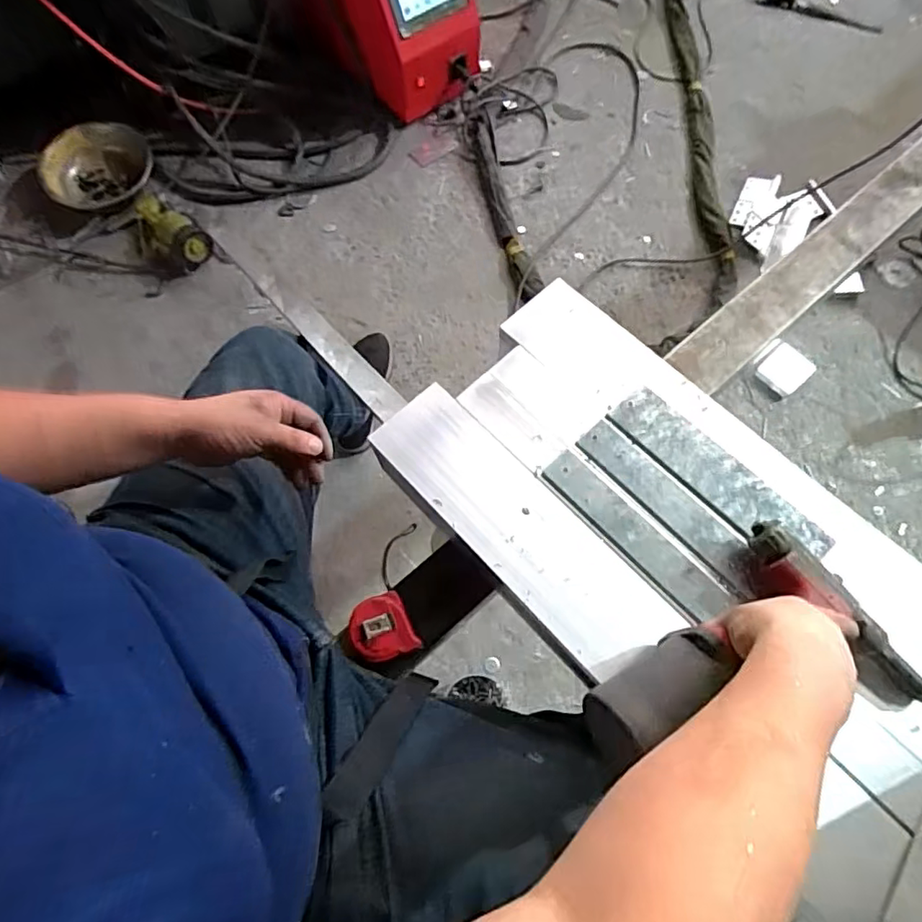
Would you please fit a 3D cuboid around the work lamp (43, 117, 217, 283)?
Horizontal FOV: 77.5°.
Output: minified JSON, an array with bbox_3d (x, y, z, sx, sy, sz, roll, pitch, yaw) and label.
[{"bbox_3d":[-0.794,-0.600,1.340,0.249,0.103,0.423,-33,71,-11],"label":"work lamp"}]

